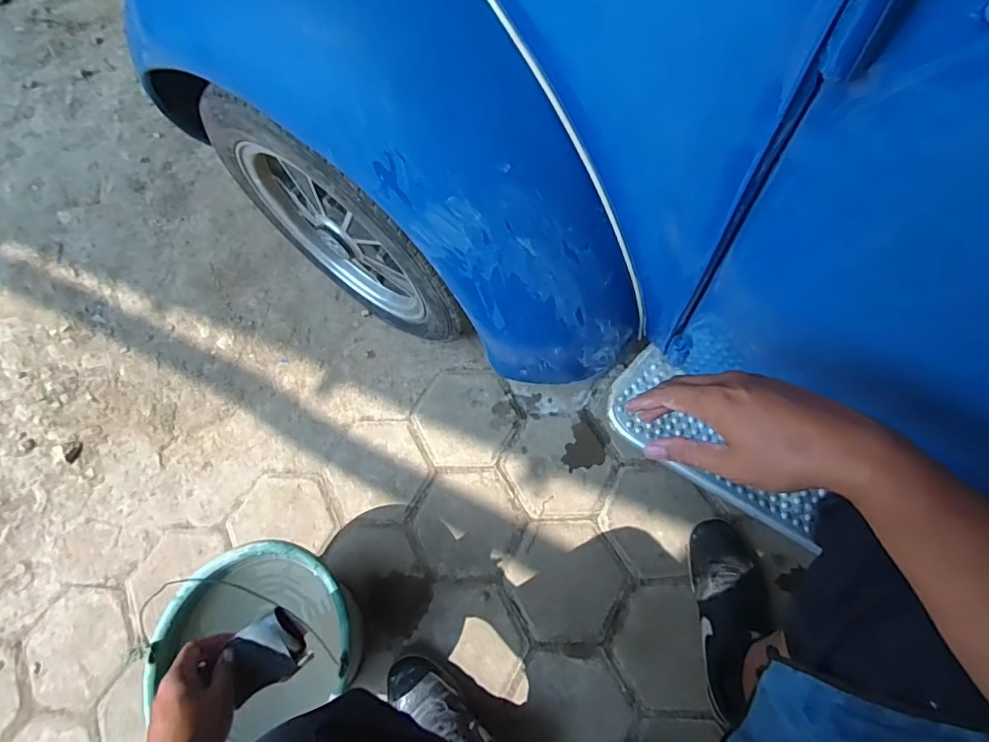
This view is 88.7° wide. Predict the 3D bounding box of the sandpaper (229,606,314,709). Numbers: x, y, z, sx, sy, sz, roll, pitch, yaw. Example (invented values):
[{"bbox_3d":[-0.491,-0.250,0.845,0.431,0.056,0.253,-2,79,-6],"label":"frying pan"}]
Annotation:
[{"bbox_3d":[-0.276,0.339,0.613,0.085,0.028,0.075,-29,74,-9],"label":"sandpaper"}]

